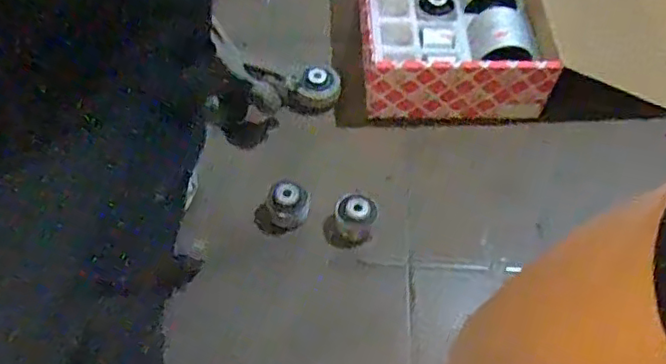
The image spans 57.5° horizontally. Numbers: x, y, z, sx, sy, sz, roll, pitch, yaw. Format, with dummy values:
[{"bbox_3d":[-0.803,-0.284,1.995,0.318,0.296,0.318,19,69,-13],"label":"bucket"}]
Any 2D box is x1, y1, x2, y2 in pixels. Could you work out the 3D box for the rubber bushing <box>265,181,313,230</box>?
[{"bbox_3d":[-0.049,0.023,0.656,0.047,0.032,0.042,7,56,4],"label":"rubber bushing"}]

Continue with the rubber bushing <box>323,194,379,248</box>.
[{"bbox_3d":[0.018,0.044,0.651,0.051,0.040,0.047,0,56,-1],"label":"rubber bushing"}]

